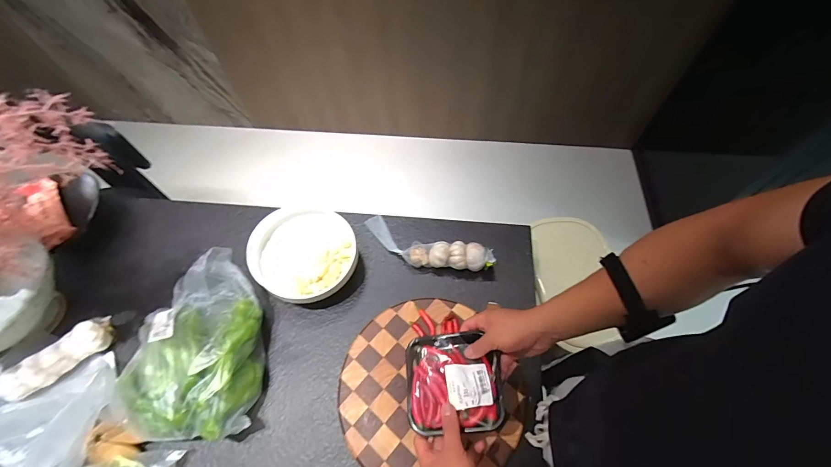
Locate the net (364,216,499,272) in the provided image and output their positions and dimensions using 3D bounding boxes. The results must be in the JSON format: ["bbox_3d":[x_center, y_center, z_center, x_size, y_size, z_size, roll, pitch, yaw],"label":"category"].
[{"bbox_3d":[0.018,0.028,0.754,0.290,0.051,0.081,19,63,12],"label":"net"}]

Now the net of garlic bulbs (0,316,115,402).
[{"bbox_3d":[-0.652,0.229,0.648,0.187,0.064,0.054,-37,66,-18],"label":"net of garlic bulbs"}]

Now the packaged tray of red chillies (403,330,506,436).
[{"bbox_3d":[0.053,0.214,0.515,0.134,0.033,0.130,-12,53,14],"label":"packaged tray of red chillies"}]

